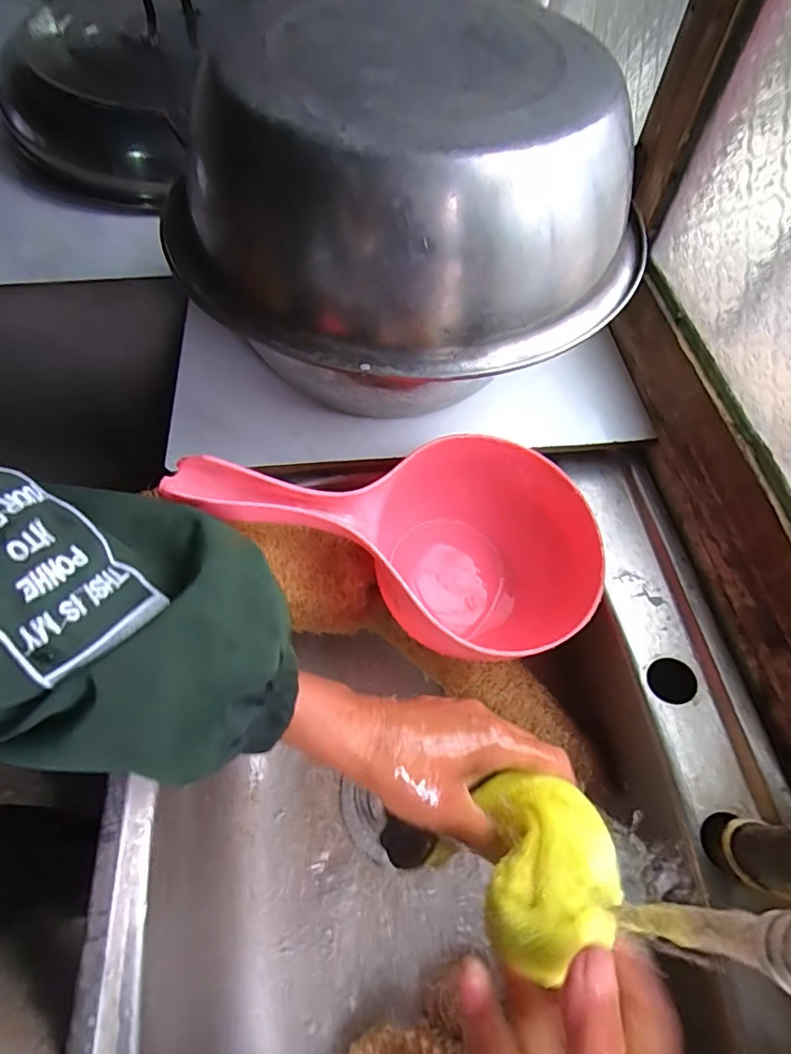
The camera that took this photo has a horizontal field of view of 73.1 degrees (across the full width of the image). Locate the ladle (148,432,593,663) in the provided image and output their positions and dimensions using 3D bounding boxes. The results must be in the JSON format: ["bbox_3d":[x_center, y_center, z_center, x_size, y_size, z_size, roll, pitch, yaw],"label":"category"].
[{"bbox_3d":[0.008,0.020,0.368,0.287,0.127,0.158,5,53,-35],"label":"ladle"}]

